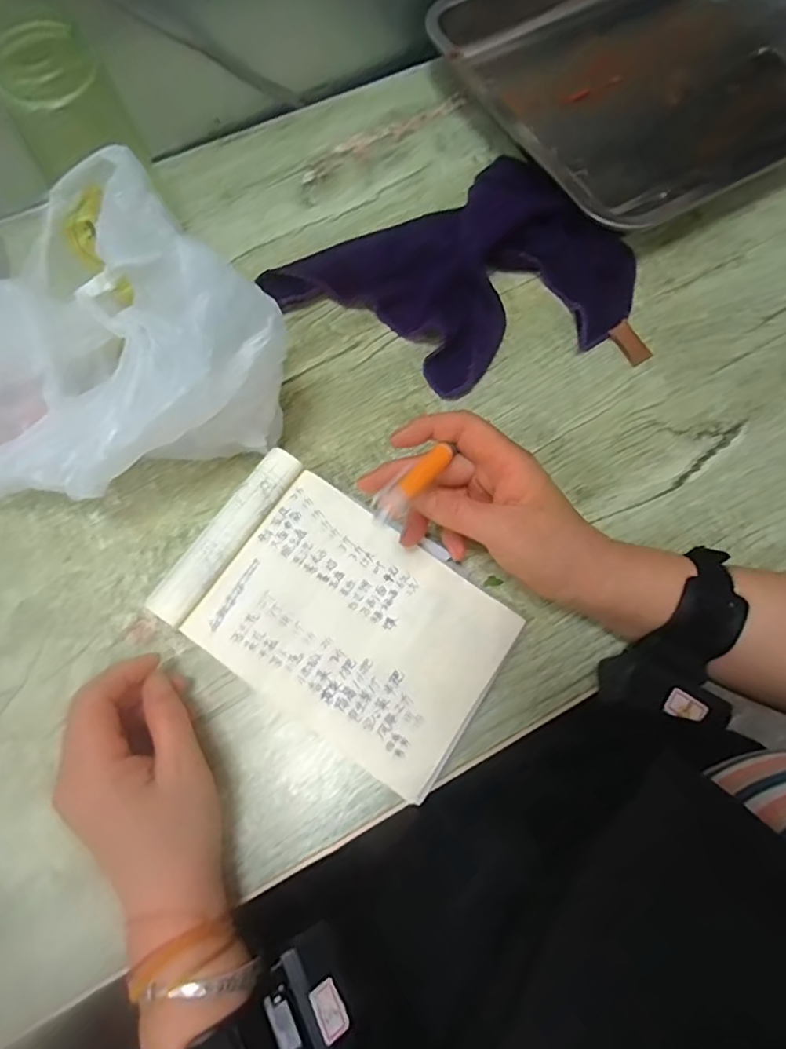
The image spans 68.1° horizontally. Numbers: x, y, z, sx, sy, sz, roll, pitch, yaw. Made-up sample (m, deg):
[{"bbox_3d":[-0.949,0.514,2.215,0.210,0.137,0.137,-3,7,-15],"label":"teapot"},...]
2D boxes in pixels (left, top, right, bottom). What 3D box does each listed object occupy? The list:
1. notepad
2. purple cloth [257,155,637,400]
[{"bbox_3d":[-0.031,0.056,0.363,0.197,0.030,0.128,33,73,11],"label":"notepad"},{"bbox_3d":[0.053,-0.182,0.443,0.242,0.040,0.174,-33,74,-11],"label":"purple cloth"}]

